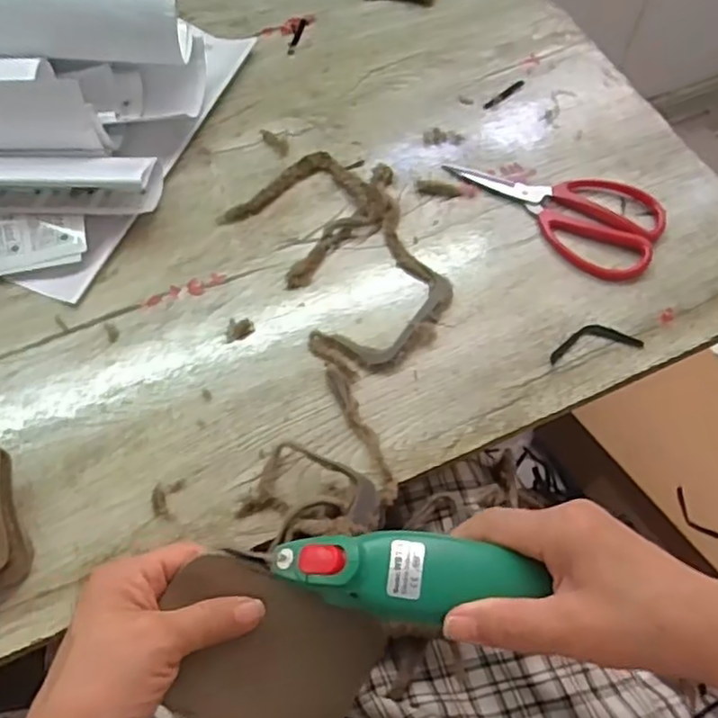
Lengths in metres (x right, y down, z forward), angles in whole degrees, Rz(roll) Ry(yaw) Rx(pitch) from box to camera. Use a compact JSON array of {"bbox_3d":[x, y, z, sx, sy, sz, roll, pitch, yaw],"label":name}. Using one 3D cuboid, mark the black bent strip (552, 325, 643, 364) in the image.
[{"bbox_3d":[0.179,-0.014,0.514,0.075,0.005,0.025,-11,62,-7],"label":"black bent strip"}]

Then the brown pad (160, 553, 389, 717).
[{"bbox_3d":[-0.048,0.154,0.339,0.106,0.004,0.082,25,80,-8],"label":"brown pad"}]

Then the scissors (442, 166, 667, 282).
[{"bbox_3d":[0.165,-0.132,0.572,0.183,0.013,0.089,27,64,13],"label":"scissors"}]

